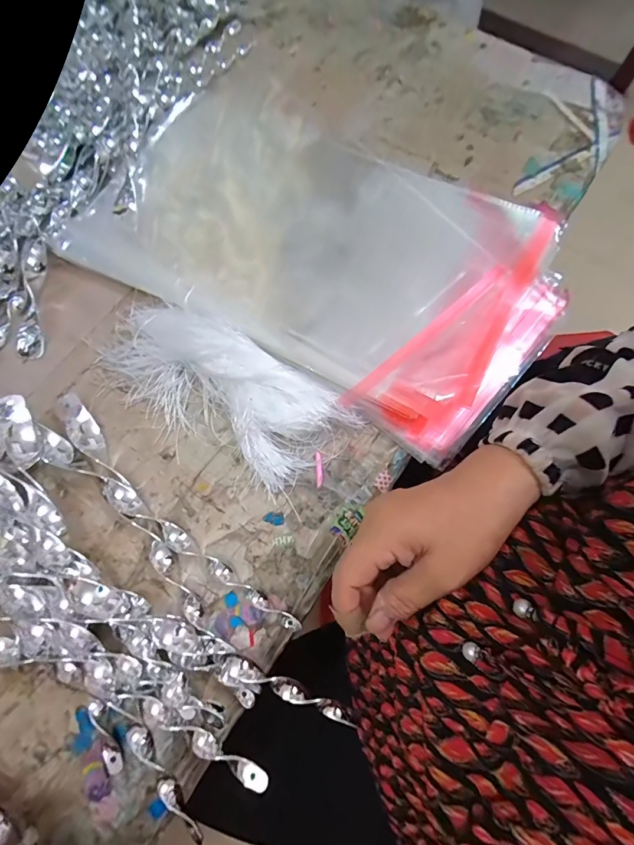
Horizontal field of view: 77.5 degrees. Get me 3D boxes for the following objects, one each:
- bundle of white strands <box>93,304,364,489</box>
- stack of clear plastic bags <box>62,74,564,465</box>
[{"bbox_3d":[-0.087,-0.034,0.355,0.221,0.022,0.099,31,74,9],"label":"bundle of white strands"},{"bbox_3d":[0.003,-0.178,0.387,0.445,0.022,0.264,30,74,9],"label":"stack of clear plastic bags"}]

